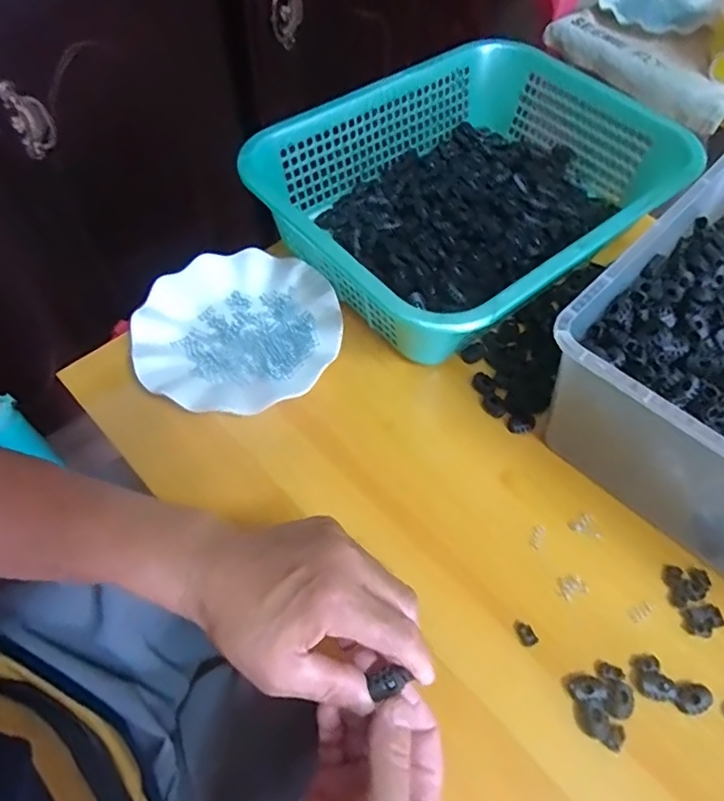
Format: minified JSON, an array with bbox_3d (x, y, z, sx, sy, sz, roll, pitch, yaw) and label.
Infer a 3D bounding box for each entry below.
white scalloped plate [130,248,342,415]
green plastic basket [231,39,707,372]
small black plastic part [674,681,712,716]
[{"bbox_3d":[-0.113,-0.066,0.521,0.179,0.024,0.170,0,57,-1],"label":"white scalloped plate"},{"bbox_3d":[0.116,-0.215,0.566,0.384,0.086,0.297,-34,64,-20],"label":"green plastic basket"},{"bbox_3d":[0.218,0.196,0.370,0.024,0.006,0.017,-10,58,-7],"label":"small black plastic part"}]

